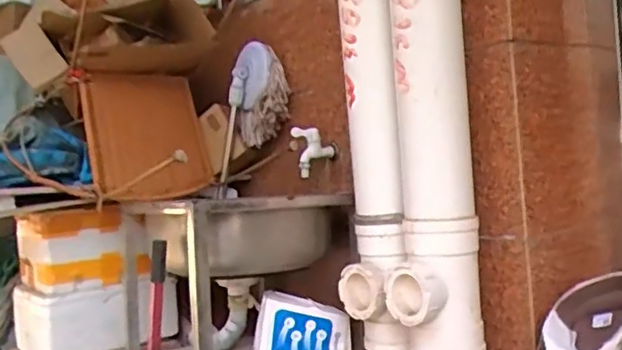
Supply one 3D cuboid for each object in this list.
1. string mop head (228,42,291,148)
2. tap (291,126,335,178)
[{"bbox_3d":[-0.124,-0.192,1.505,0.071,0.226,0.147,-6,2,-39],"label":"string mop head"},{"bbox_3d":[0.006,-0.050,1.354,0.085,0.100,0.040,-6,2,-44],"label":"tap"}]

